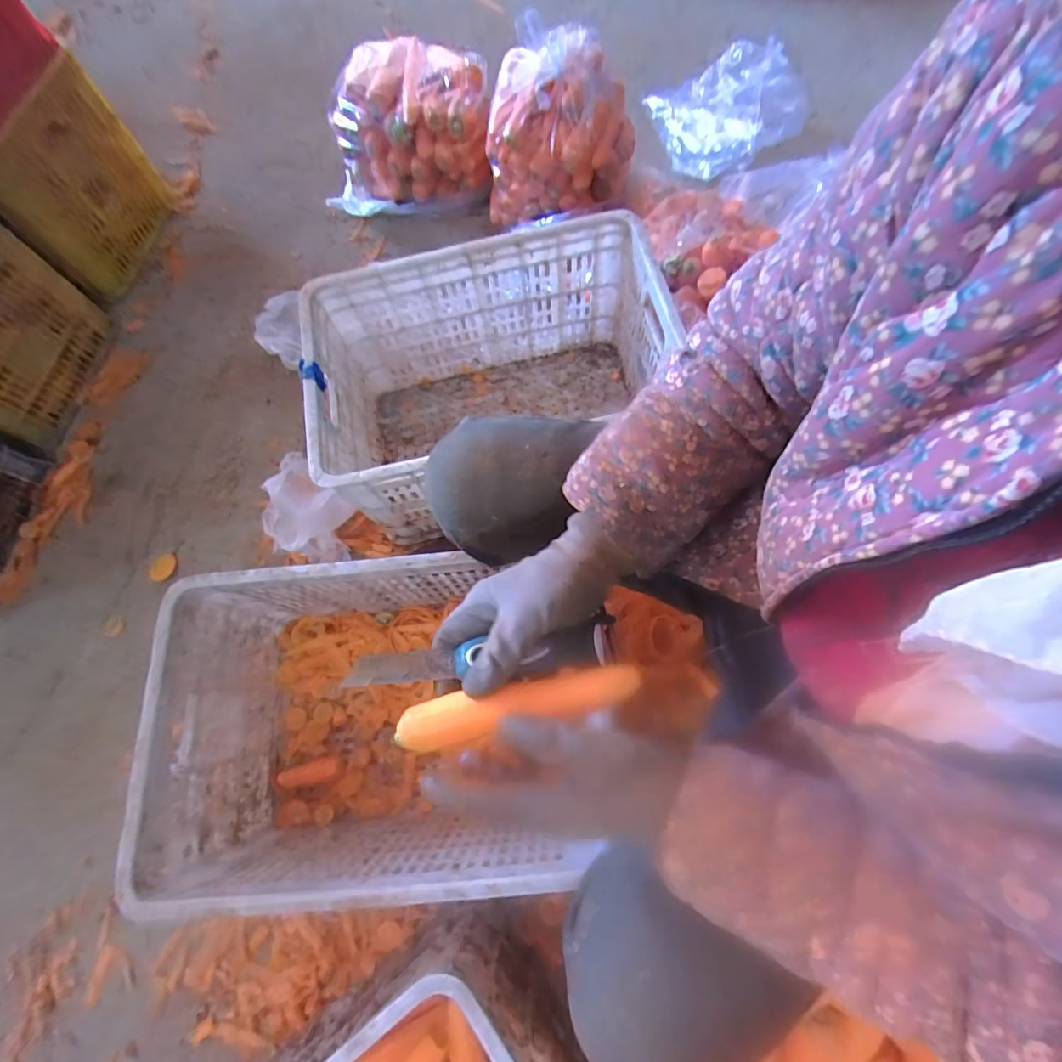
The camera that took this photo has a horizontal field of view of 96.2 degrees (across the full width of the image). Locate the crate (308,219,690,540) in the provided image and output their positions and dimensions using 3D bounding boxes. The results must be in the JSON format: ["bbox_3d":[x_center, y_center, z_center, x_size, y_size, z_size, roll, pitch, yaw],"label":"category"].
[{"bbox_3d":[-0.064,-0.224,0.808,0.530,0.291,0.376,-9,72,-2],"label":"crate"}]

